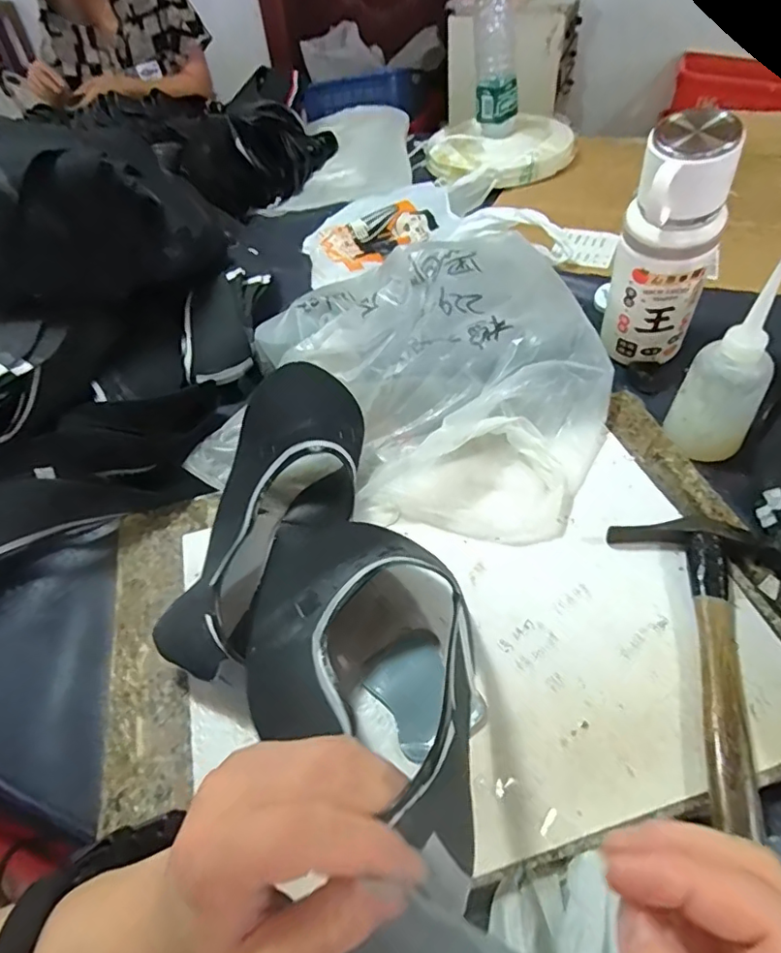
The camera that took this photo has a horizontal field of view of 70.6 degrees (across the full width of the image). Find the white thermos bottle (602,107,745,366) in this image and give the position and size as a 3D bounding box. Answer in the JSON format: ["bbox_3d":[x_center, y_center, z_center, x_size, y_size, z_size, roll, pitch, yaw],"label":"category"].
[{"bbox_3d":[0.236,-0.185,0.489,0.082,0.219,0.073,25,57,23],"label":"white thermos bottle"}]

